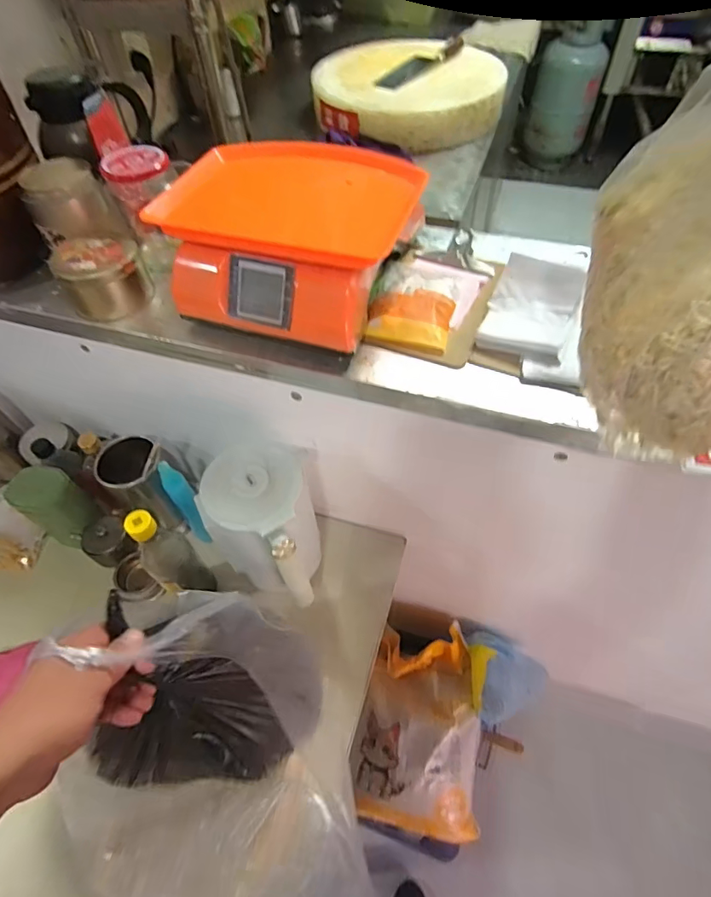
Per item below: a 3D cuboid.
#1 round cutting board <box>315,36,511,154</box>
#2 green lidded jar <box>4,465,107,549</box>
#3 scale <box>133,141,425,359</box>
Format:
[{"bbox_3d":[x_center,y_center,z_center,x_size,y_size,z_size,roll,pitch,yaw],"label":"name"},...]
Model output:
[{"bbox_3d":[0.124,-0.844,1.151,0.424,0.113,0.365,-8,55,-1],"label":"round cutting board"},{"bbox_3d":[-0.461,0.086,0.745,0.090,0.114,0.078,25,60,20],"label":"green lidded jar"},{"bbox_3d":[-0.075,-0.253,0.567,0.271,0.118,0.221,15,58,14],"label":"scale"}]

